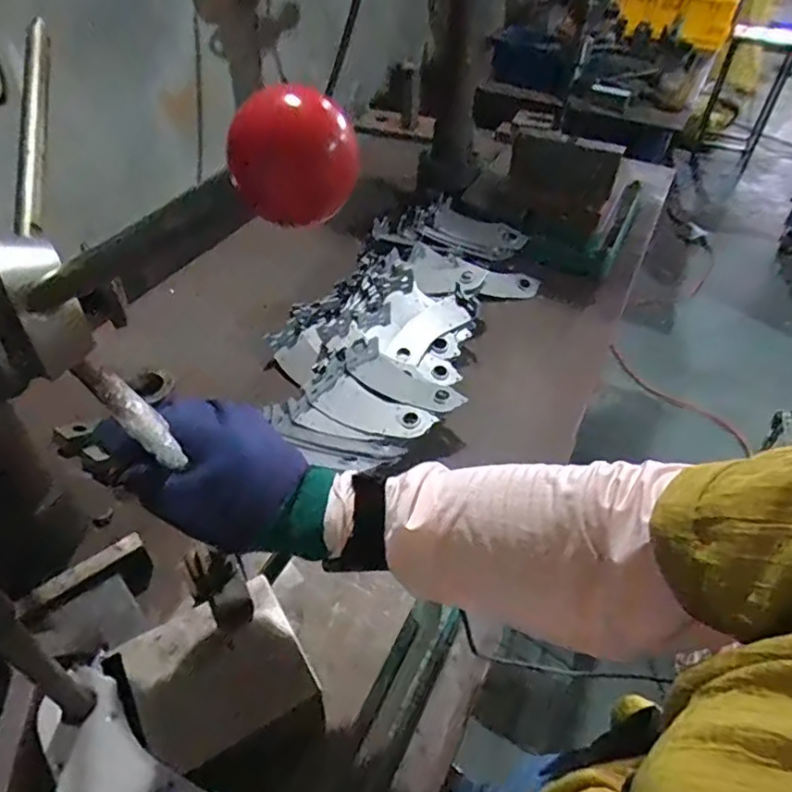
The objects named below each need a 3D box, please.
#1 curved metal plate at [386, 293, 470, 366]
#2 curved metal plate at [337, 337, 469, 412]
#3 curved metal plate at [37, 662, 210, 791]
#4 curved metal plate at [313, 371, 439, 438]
[{"bbox_3d":[0.048,-0.108,0.951,0.073,0.013,0.158,36,66,27],"label":"curved metal plate"},{"bbox_3d":[0.009,-0.029,0.862,0.195,0.028,0.073,28,51,22],"label":"curved metal plate"},{"bbox_3d":[-0.200,0.267,0.416,0.172,0.021,0.067,28,50,28],"label":"curved metal plate"},{"bbox_3d":[-0.032,0.022,0.825,0.162,0.019,0.070,27,50,21],"label":"curved metal plate"}]

